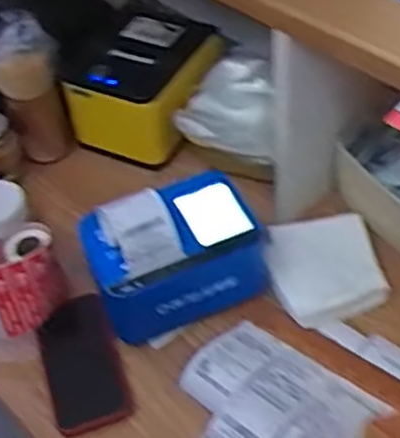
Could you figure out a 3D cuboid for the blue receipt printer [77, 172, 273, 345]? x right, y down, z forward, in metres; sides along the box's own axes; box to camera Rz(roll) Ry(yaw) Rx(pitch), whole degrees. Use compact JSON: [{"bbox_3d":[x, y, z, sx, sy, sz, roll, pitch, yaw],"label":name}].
[{"bbox_3d":[-0.029,0.030,0.878,0.192,0.131,0.155,-20,49,-11],"label":"blue receipt printer"}]

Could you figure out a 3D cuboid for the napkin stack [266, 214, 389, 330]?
[{"bbox_3d":[0.142,0.055,0.886,0.119,0.029,0.143,-13,48,-6],"label":"napkin stack"}]

